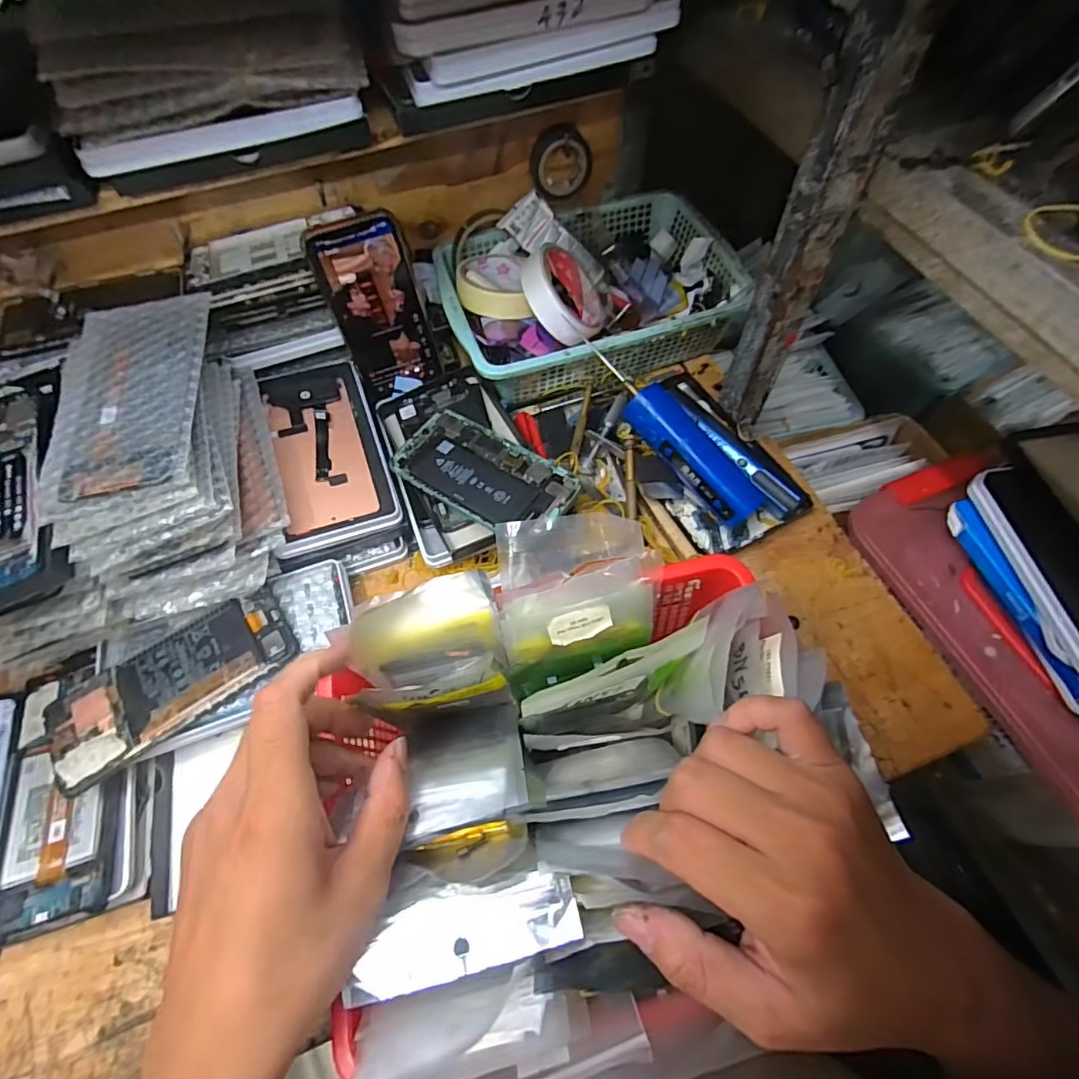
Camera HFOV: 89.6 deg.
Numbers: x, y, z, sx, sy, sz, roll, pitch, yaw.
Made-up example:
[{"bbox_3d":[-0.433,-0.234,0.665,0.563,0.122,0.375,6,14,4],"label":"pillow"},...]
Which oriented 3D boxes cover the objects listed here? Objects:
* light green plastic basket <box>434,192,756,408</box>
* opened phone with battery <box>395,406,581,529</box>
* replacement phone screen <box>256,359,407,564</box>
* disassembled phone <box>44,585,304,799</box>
[{"bbox_3d":[0.046,-0.237,0.528,0.264,0.077,0.187,-19,62,-7],"label":"light green plastic basket"},{"bbox_3d":[-0.045,-0.052,0.436,0.146,0.009,0.073,31,67,18],"label":"opened phone with battery"},{"bbox_3d":[-0.179,-0.081,0.455,0.091,0.013,0.191,-16,62,-6],"label":"replacement phone screen"},{"bbox_3d":[-0.252,0.096,0.376,0.159,0.008,0.071,-32,63,-16],"label":"disassembled phone"}]

